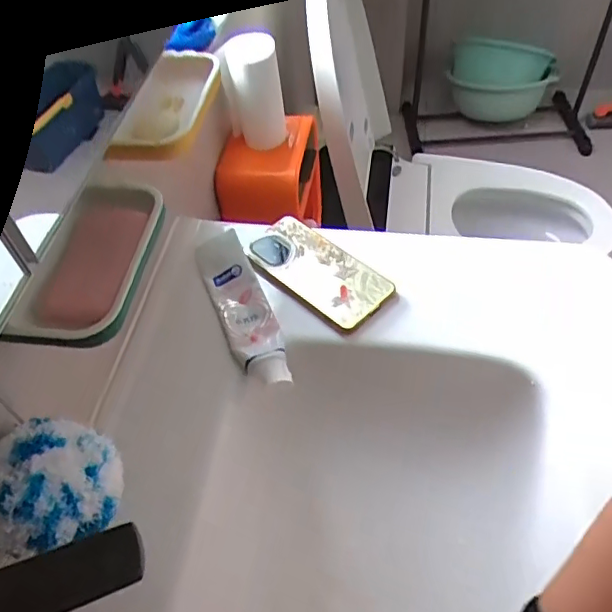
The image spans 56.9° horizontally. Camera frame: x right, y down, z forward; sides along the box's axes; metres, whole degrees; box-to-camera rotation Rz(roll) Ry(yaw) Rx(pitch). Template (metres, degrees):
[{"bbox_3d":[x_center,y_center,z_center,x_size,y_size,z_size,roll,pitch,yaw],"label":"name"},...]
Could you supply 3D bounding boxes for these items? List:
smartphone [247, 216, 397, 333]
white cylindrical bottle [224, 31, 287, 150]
[{"bbox_3d":[0.010,-0.039,0.584,0.077,0.010,0.160,-38,59,-22],"label":"smartphone"},{"bbox_3d":[-0.068,-0.283,0.750,0.073,0.133,0.058,-5,52,0],"label":"white cylindrical bottle"}]

